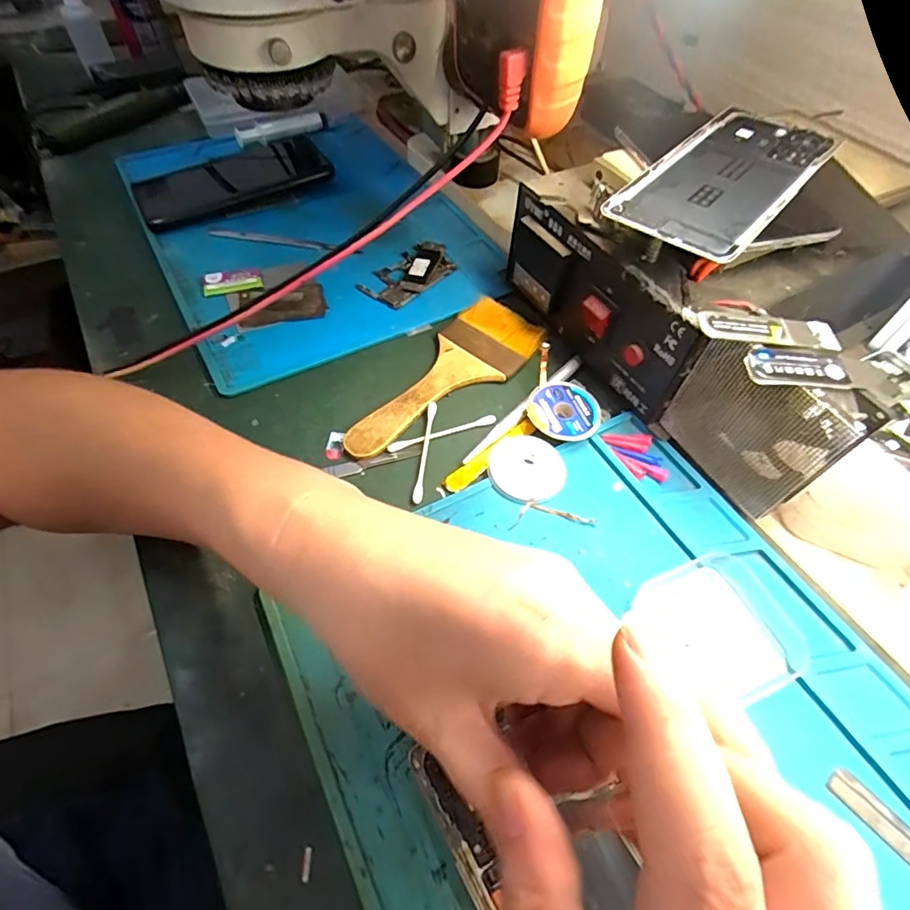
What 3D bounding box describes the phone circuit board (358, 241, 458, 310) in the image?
[{"bbox_3d":[-0.036,-0.145,0.398,0.042,0.008,0.078,36,61,21],"label":"phone circuit board"}]

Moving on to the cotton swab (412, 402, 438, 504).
[{"bbox_3d":[-0.018,-0.003,0.306,0.006,0.008,0.070,6,55,3],"label":"cotton swab"}]

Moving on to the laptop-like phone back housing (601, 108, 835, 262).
[{"bbox_3d":[0.150,-0.155,0.277,0.069,0.004,0.146,36,64,23],"label":"laptop-like phone back housing"}]

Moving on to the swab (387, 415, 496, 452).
[{"bbox_3d":[-0.008,-0.014,0.312,0.070,0.004,0.006,-15,57,-12],"label":"swab"}]

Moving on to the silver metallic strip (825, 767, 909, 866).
[{"bbox_3d":[0.180,0.155,0.201,0.014,0.004,0.057,-31,62,-27],"label":"silver metallic strip"}]

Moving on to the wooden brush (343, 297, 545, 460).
[{"bbox_3d":[-0.006,-0.050,0.333,0.060,0.009,0.159,33,60,20],"label":"wooden brush"}]

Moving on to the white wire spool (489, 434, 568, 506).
[{"bbox_3d":[0.042,0.007,0.293,0.043,0.008,0.045,1,55,-1],"label":"white wire spool"}]

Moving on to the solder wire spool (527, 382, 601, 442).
[{"bbox_3d":[0.069,-0.028,0.316,0.043,0.010,0.045,1,55,-1],"label":"solder wire spool"}]

